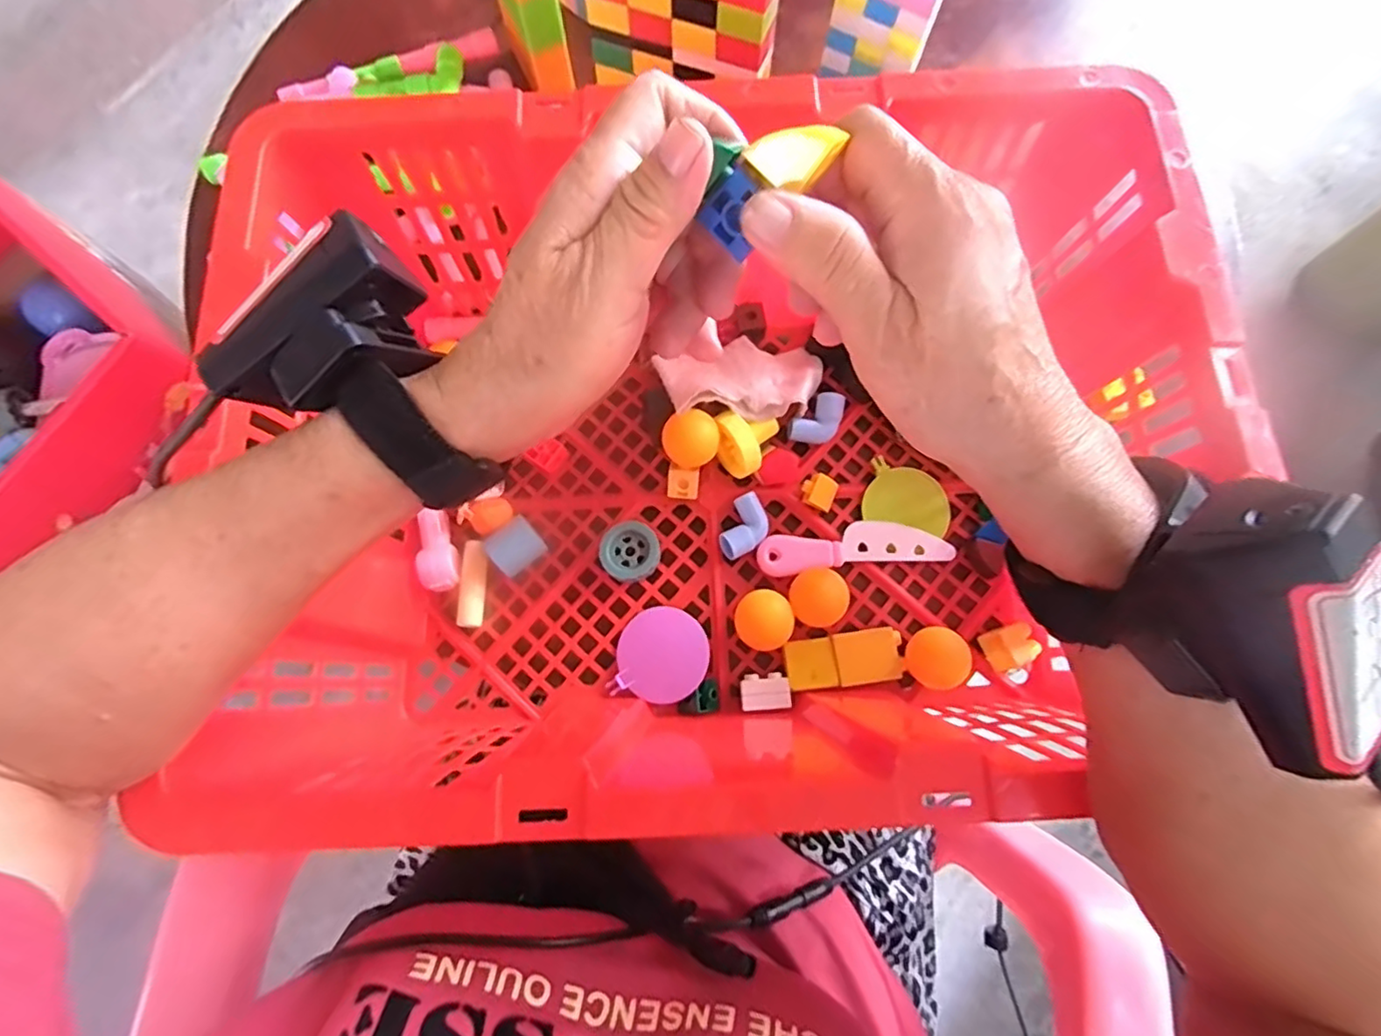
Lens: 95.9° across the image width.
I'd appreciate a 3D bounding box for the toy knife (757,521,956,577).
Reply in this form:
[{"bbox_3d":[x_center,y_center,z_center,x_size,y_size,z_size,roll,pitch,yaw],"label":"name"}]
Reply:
[{"bbox_3d":[0.108,0.018,0.409,0.124,0.007,0.029,-5,75,-2],"label":"toy knife"}]

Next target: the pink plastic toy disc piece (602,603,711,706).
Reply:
[{"bbox_3d":[-0.018,0.086,0.391,0.055,0.012,0.058,0,75,0],"label":"pink plastic toy disc piece"}]

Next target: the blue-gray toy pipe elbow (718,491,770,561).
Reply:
[{"bbox_3d":[0.037,0.007,0.410,0.027,0.014,0.044,21,76,5],"label":"blue-gray toy pipe elbow"}]

